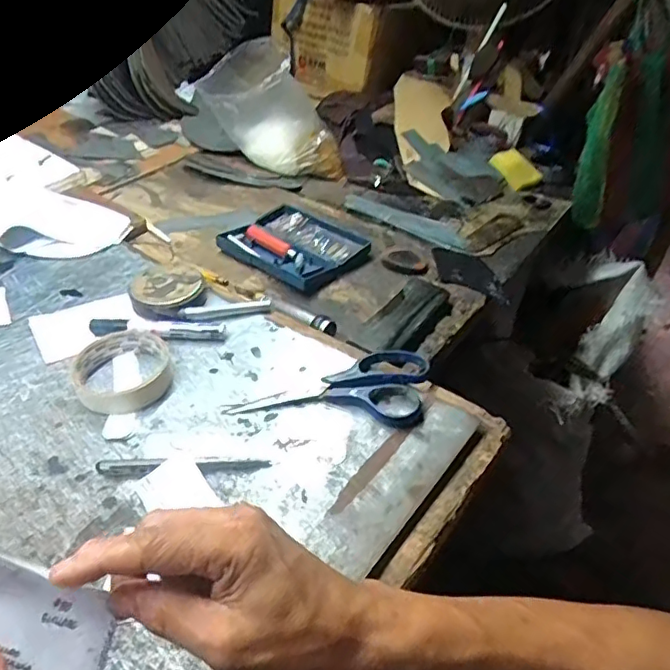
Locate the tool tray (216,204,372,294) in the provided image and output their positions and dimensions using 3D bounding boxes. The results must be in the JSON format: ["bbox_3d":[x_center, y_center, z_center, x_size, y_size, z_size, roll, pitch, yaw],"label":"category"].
[{"bbox_3d":[-0.052,-0.118,0.733,0.159,0.019,0.131,25,44,25],"label":"tool tray"}]

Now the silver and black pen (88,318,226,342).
[{"bbox_3d":[-0.174,-0.005,0.559,0.132,0.014,0.020,3,39,1],"label":"silver and black pen"}]

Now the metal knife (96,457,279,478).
[{"bbox_3d":[-0.116,0.100,0.442,0.135,0.005,0.016,-1,39,-4],"label":"metal knife"}]

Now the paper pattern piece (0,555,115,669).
[{"bbox_3d":[-0.135,0.136,0.259,0.070,0.009,0.046,33,57,-19],"label":"paper pattern piece"}]

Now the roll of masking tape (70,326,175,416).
[{"bbox_3d":[-0.190,0.031,0.514,0.086,0.021,0.086,2,39,-1],"label":"roll of masking tape"}]

